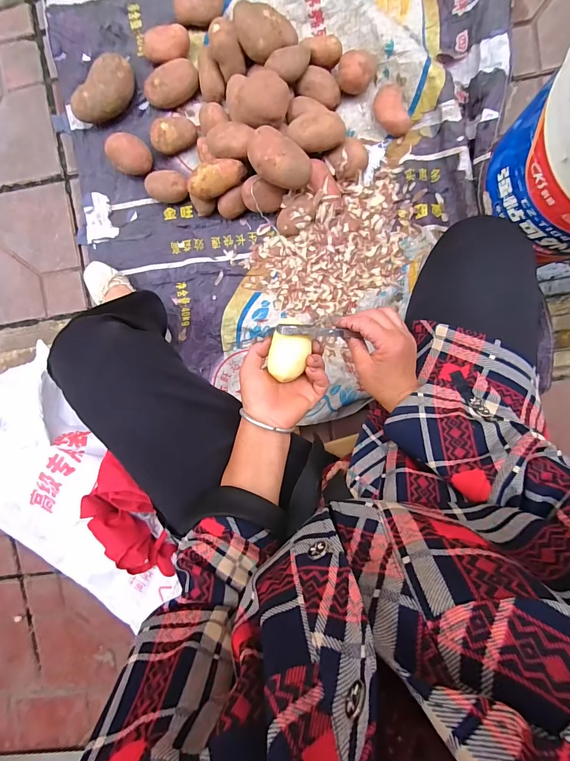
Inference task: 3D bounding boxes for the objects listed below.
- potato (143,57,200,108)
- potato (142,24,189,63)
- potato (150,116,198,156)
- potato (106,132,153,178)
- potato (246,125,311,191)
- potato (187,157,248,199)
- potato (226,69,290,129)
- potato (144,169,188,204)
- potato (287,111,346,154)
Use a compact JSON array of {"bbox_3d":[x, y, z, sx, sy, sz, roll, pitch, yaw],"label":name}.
[{"bbox_3d":[-0.235,-0.611,0.752,0.115,0.047,0.068,-19,96,4],"label":"potato"},{"bbox_3d":[-0.247,-0.690,0.748,0.100,0.038,0.059,-3,96,2],"label":"potato"},{"bbox_3d":[-0.234,-0.516,0.760,0.095,0.047,0.061,-25,95,4],"label":"potato"},{"bbox_3d":[-0.326,-0.475,0.769,0.087,0.063,0.075,43,96,-3],"label":"potato"},{"bbox_3d":[-0.011,-0.416,0.683,0.123,0.053,0.083,39,96,-3],"label":"potato"},{"bbox_3d":[-0.136,-0.404,0.725,0.119,0.055,0.060,-21,96,4],"label":"potato"},{"bbox_3d":[-0.056,-0.532,0.689,0.125,0.062,0.092,9,97,1],"label":"potato"},{"bbox_3d":[-0.252,-0.412,0.776,0.090,0.047,0.060,1,97,1],"label":"potato"},{"bbox_3d":[0.061,-0.478,0.703,0.109,0.056,0.069,8,97,1],"label":"potato"}]

